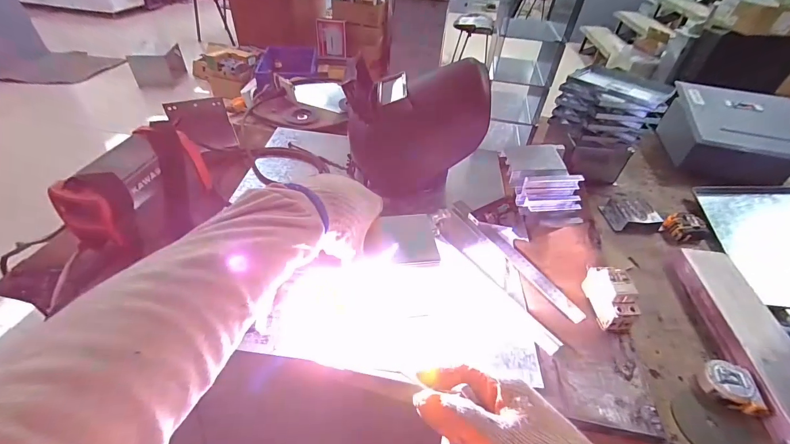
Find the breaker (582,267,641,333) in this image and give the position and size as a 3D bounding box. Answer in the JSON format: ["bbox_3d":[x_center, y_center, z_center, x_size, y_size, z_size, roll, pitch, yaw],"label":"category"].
[{"bbox_3d":[0.318,0.113,0.504,0.034,0.079,0.085,4,43,0],"label":"breaker"}]

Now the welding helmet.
[{"bbox_3d":[0.037,-0.169,0.633,0.234,0.205,0.181,-14,46,-18],"label":"welding helmet"}]

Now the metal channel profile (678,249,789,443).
[{"bbox_3d":[0.517,0.172,0.490,0.092,0.041,0.327,9,43,6],"label":"metal channel profile"}]

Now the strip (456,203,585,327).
[{"bbox_3d":[0.203,0.057,0.598,0.033,0.008,0.293,-28,53,-18],"label":"strip"}]

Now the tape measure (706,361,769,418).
[{"bbox_3d":[0.437,0.214,0.443,0.052,0.032,0.056,2,43,-2],"label":"tape measure"}]

